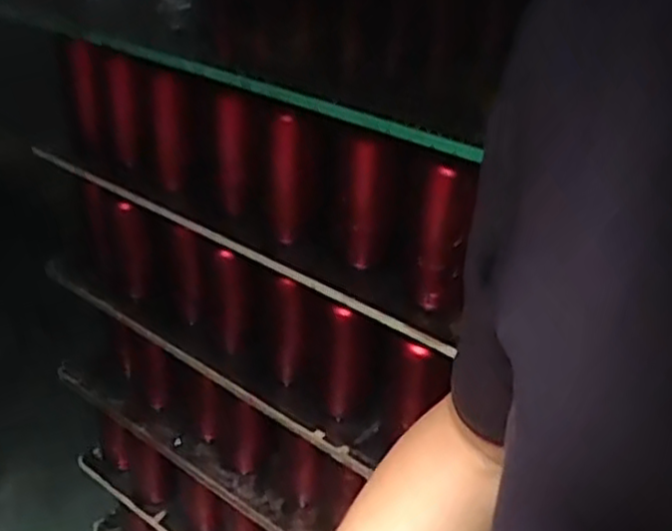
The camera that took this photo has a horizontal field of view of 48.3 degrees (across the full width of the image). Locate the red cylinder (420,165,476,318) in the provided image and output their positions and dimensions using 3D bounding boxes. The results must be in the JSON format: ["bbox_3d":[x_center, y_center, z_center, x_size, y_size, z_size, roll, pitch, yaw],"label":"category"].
[{"bbox_3d":[0.105,-0.026,0.726,0.039,0.135,0.047,10,31,10],"label":"red cylinder"}]

